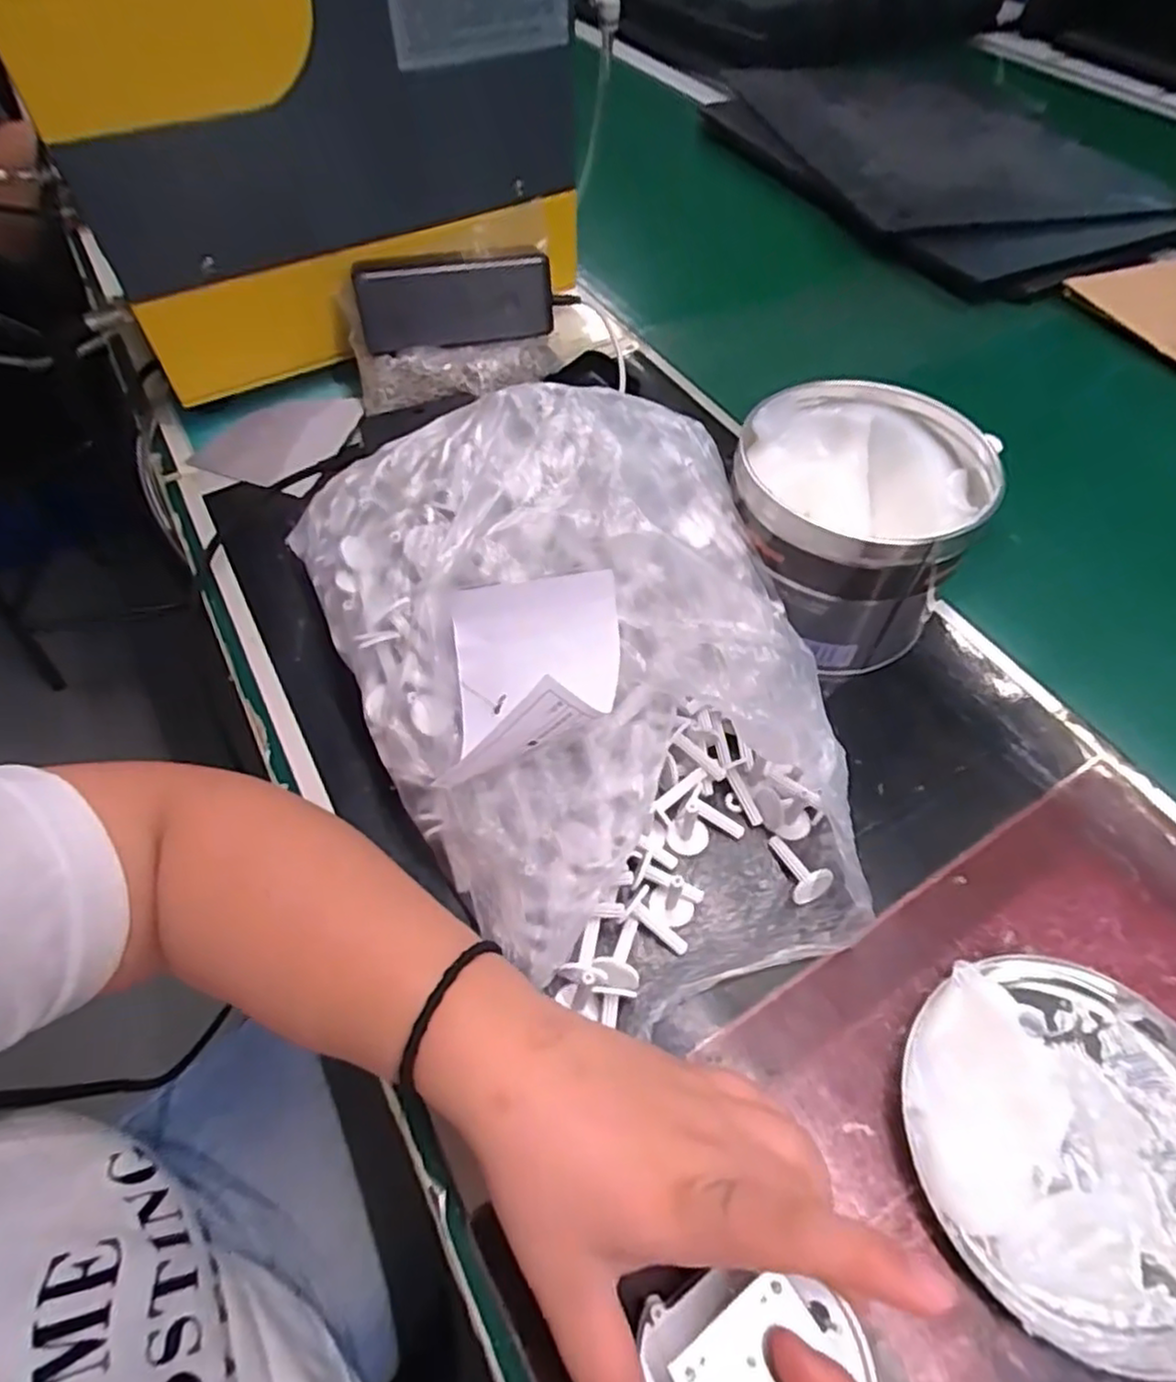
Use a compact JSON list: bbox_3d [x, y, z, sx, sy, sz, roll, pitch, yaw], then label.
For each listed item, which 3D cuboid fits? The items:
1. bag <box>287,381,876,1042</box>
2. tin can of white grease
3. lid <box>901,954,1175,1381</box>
[{"bbox_3d":[-0.001,-0.016,0.330,0.207,0.114,0.299,-20,58,-16],"label":"bag"},{"bbox_3d":[0.139,-0.090,0.390,0.120,0.094,0.121,1,54,-2],"label":"tin can of white grease"},{"bbox_3d":[0.187,0.168,0.265,0.126,0.022,0.126,1,54,-2],"label":"lid"}]

